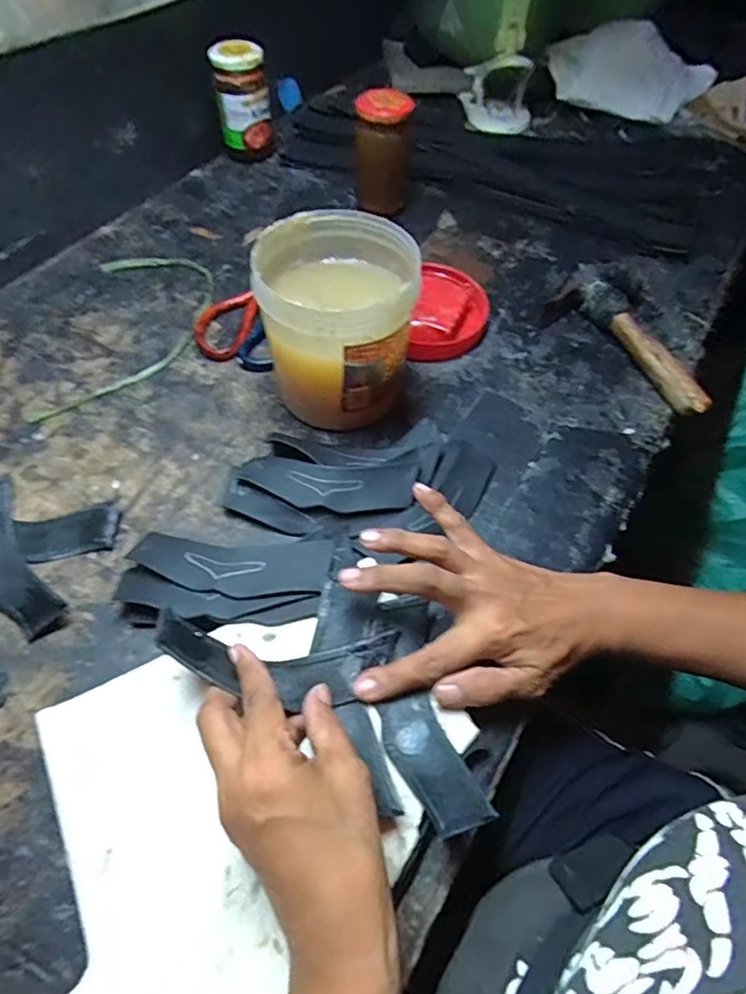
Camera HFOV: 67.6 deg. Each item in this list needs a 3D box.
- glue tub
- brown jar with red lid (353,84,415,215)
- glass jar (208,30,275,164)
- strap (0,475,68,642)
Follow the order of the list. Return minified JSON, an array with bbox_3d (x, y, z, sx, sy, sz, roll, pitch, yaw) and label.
[{"bbox_3d":[-0.027,-0.134,0.450,0.114,0.131,0.118,1,57,-1],"label":"glue tub"},{"bbox_3d":[0.011,-0.376,0.613,0.059,0.107,0.055,1,57,-1],"label":"brown jar with red lid"},{"bbox_3d":[-0.155,-0.472,0.671,0.061,0.118,0.061,-8,58,-7],"label":"glass jar"},{"bbox_3d":[-0.265,0.042,0.397,0.045,0.010,0.141,-30,63,-20],"label":"strap"}]

